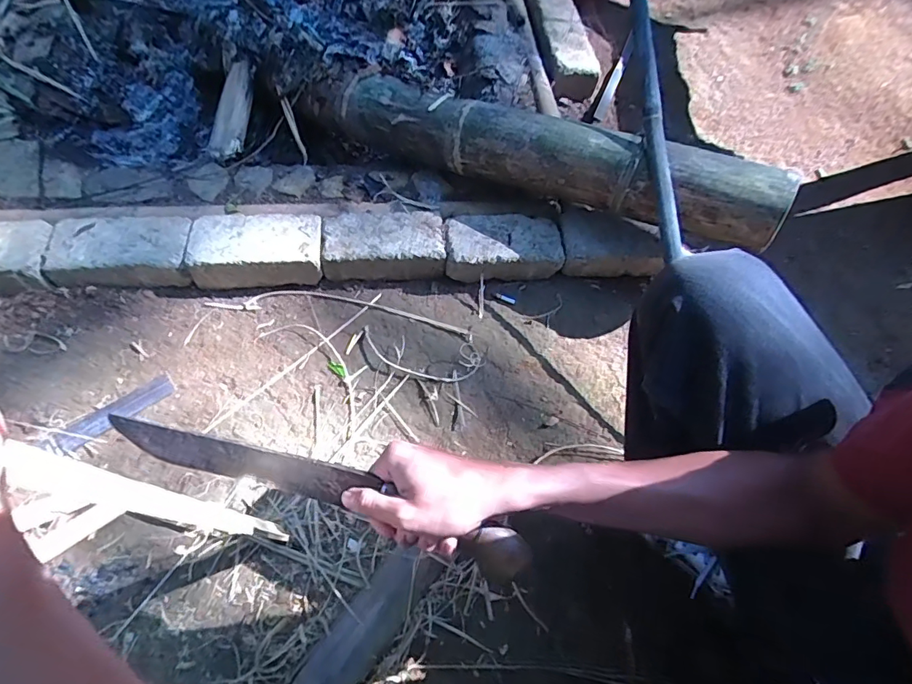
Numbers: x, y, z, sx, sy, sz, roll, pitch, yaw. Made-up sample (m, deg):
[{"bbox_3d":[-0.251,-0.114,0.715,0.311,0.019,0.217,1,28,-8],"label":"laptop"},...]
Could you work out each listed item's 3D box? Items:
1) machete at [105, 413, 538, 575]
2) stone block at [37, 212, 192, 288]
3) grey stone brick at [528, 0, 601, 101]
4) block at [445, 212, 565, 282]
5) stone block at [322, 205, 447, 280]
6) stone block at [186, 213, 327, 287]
[{"bbox_3d":[-0.112,0.115,0.388,0.344,0.034,0.033,16,61,6],"label":"machete"},{"bbox_3d":[-0.543,-0.147,0.816,0.205,0.077,0.116,-5,62,-6],"label":"stone block"},{"bbox_3d":[0.256,-0.803,1.236,0.132,0.067,0.491,-3,62,-5],"label":"grey stone brick"},{"bbox_3d":[0.083,-0.171,0.890,0.204,0.077,0.108,-3,62,-5],"label":"block"},{"bbox_3d":[-0.125,-0.172,0.870,0.206,0.075,0.120,-3,62,-5],"label":"stone block"},{"bbox_3d":[-0.334,-0.159,0.841,0.208,0.077,0.118,-4,62,-5],"label":"stone block"}]

